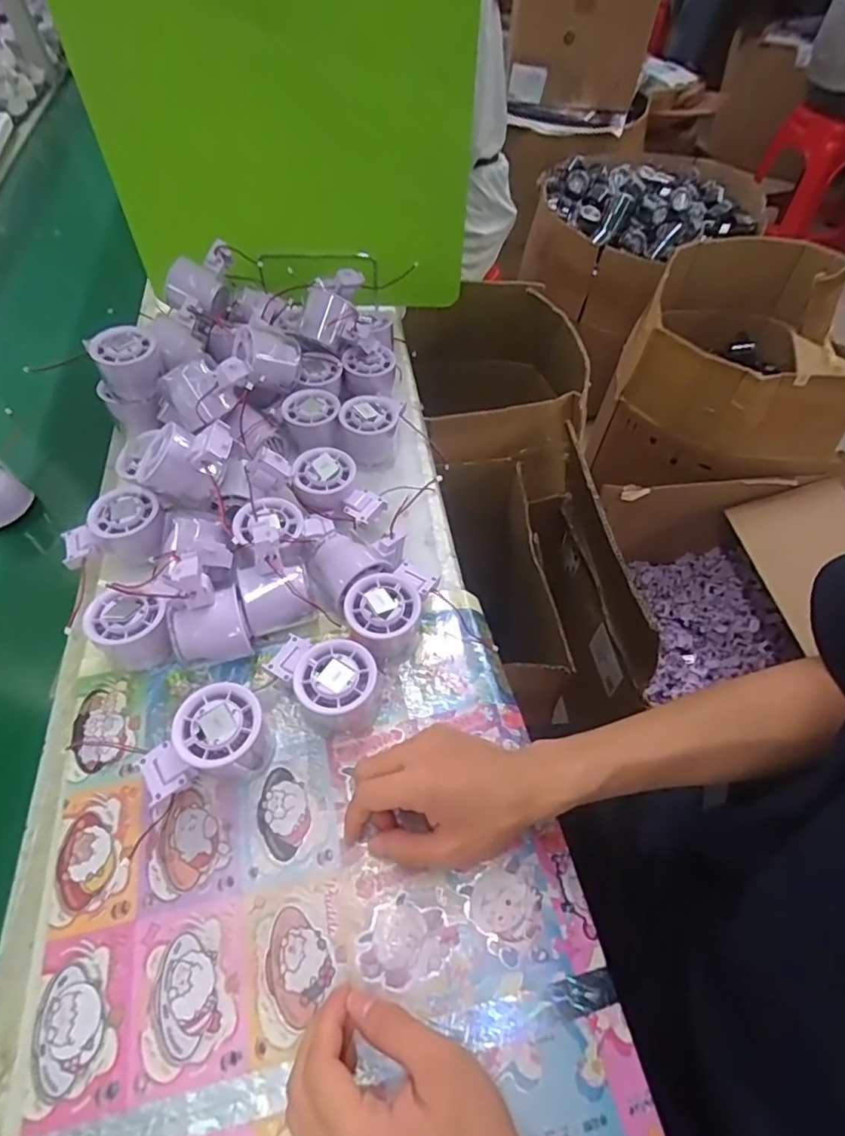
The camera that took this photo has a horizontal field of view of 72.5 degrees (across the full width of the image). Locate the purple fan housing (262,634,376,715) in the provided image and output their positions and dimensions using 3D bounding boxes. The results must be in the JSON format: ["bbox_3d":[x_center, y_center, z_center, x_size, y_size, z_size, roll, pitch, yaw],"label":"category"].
[{"bbox_3d":[-0.074,0.083,0.444,0.084,0.055,0.057,38,63,24],"label":"purple fan housing"}]

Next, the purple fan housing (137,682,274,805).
[{"bbox_3d":[-0.154,0.128,0.409,0.087,0.053,0.061,-25,58,-16],"label":"purple fan housing"}]

